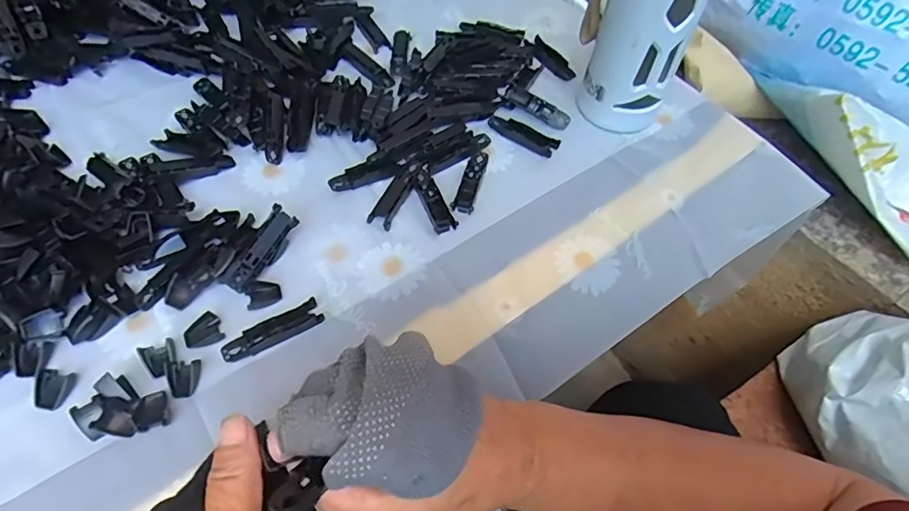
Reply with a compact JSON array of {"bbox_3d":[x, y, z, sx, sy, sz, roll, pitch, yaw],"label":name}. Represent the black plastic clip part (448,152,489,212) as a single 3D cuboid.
[{"bbox_3d":[0.014,-0.059,0.439,0.016,0.006,0.062,17,57,8],"label":"black plastic clip part"}]

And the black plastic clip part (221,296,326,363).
[{"bbox_3d":[-0.119,0.050,0.358,0.065,0.006,0.017,-28,62,-19],"label":"black plastic clip part"}]

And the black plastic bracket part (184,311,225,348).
[{"bbox_3d":[-0.163,0.049,0.354,0.023,0.005,0.020,-29,63,-20],"label":"black plastic bracket part"}]

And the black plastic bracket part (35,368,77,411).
[{"bbox_3d":[-0.246,0.081,0.334,0.020,0.006,0.024,5,57,0],"label":"black plastic bracket part"}]

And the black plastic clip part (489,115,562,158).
[{"bbox_3d":[0.057,-0.104,0.469,0.065,0.007,0.019,30,60,16],"label":"black plastic clip part"}]

